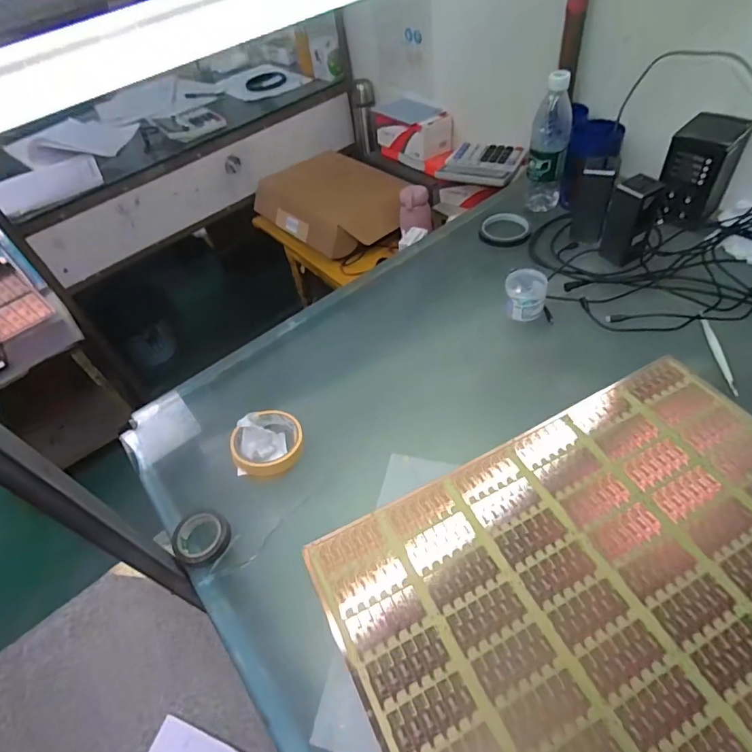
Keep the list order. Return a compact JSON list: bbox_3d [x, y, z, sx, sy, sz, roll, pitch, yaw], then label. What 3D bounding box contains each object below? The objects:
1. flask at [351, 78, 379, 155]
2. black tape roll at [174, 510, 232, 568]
[{"bbox_3d":[-0.033,-0.754,1.391,0.066,0.186,0.062,-5,28,-2],"label":"flask"},{"bbox_3d":[-0.208,0.193,0.567,0.066,0.020,0.061,-1,54,2],"label":"black tape roll"}]

